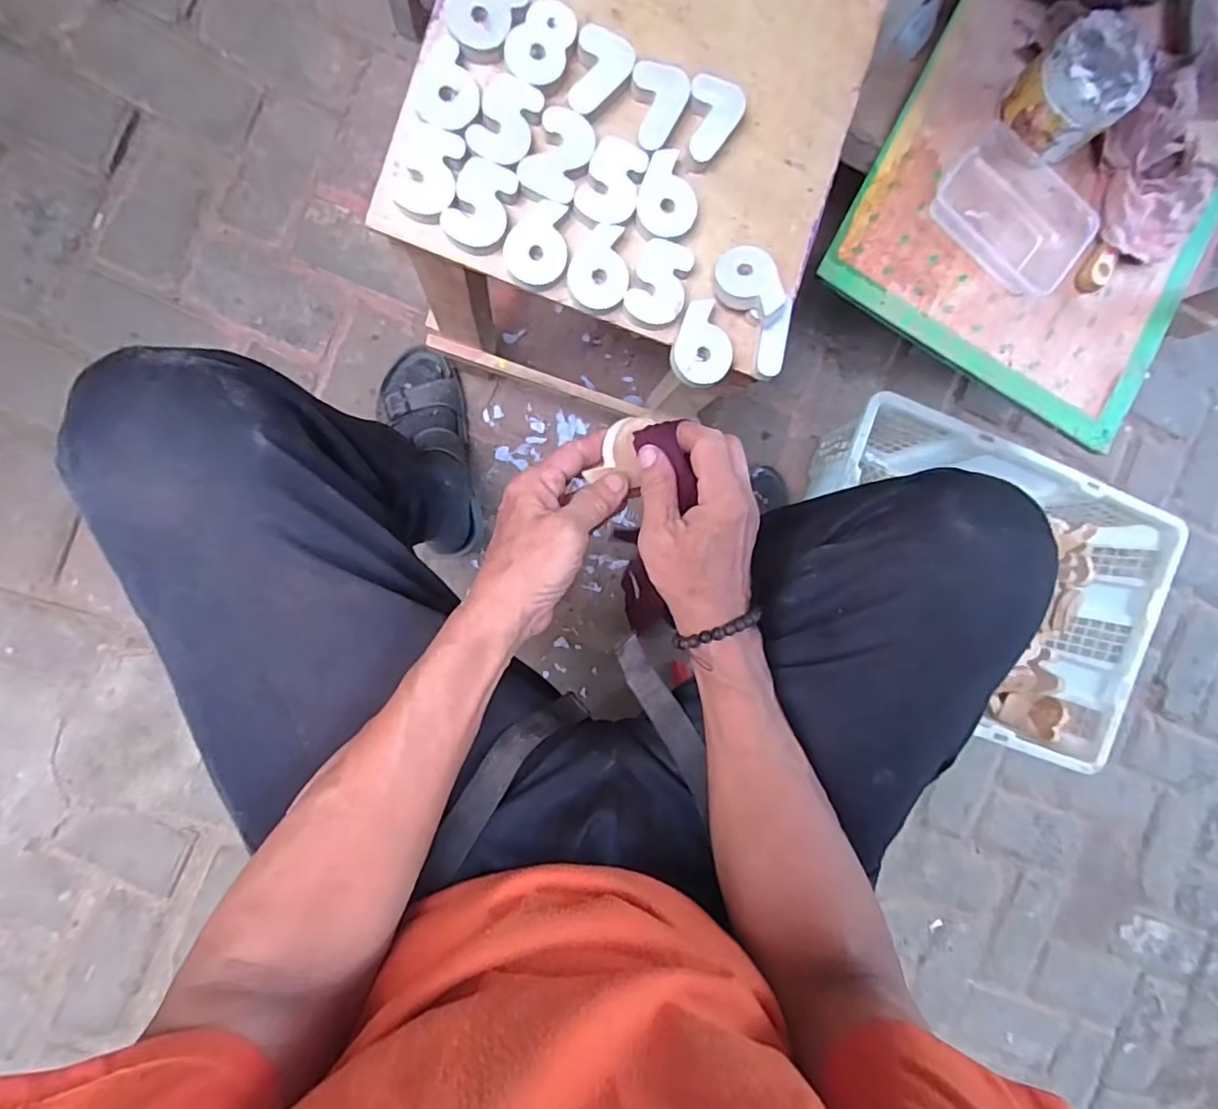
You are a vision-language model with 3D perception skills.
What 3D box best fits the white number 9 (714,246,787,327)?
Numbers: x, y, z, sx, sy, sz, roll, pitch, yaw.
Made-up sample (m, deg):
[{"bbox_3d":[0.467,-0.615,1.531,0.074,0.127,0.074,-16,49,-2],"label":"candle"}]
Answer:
[{"bbox_3d":[0.110,-0.207,0.445,0.042,0.016,0.060,-46,74,10],"label":"white number 9"}]

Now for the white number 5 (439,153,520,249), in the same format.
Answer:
[{"bbox_3d":[-0.093,-0.255,0.420,0.042,0.004,0.062,22,90,-8],"label":"white number 5"}]

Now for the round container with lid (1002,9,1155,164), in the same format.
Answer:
[{"bbox_3d":[0.487,-0.486,0.613,0.108,0.088,0.104,0,93,-8],"label":"round container with lid"}]

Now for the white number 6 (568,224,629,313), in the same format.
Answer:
[{"bbox_3d":[-0.007,-0.217,0.439,0.044,0.007,0.063,9,92,-8],"label":"white number 6"}]

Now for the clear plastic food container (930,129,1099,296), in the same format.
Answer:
[{"bbox_3d":[0.445,-0.372,0.631,0.169,0.032,0.116,42,87,-8],"label":"clear plastic food container"}]

